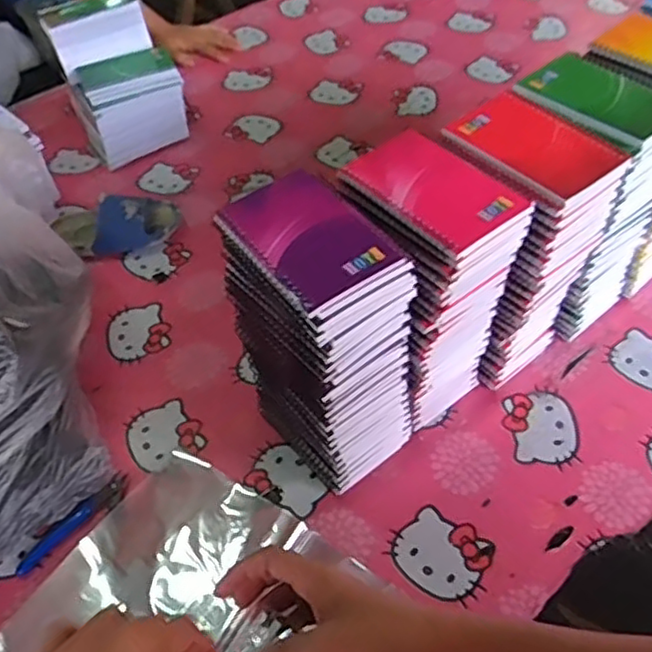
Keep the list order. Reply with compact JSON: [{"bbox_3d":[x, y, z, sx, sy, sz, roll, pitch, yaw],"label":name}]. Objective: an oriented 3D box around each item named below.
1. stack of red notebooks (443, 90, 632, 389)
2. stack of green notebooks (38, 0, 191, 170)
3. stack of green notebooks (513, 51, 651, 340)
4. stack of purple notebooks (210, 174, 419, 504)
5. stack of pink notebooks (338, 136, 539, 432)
[{"bbox_3d":[0.175,-0.064,0.657,0.138,0.270,0.106,36,61,29],"label":"stack of red notebooks"},{"bbox_3d":[-0.300,-0.357,0.997,0.153,0.173,0.156,-21,52,-13],"label":"stack of green notebooks"},{"bbox_3d":[0.251,-0.119,0.691,0.104,0.270,0.130,-37,57,-24],"label":"stack of green notebooks"},{"bbox_3d":[-0.001,0.017,0.595,0.099,0.278,0.137,-35,56,-22],"label":"stack of purple notebooks"},{"bbox_3d":[0.091,-0.022,0.619,0.108,0.281,0.126,-35,56,-22],"label":"stack of pink notebooks"}]

